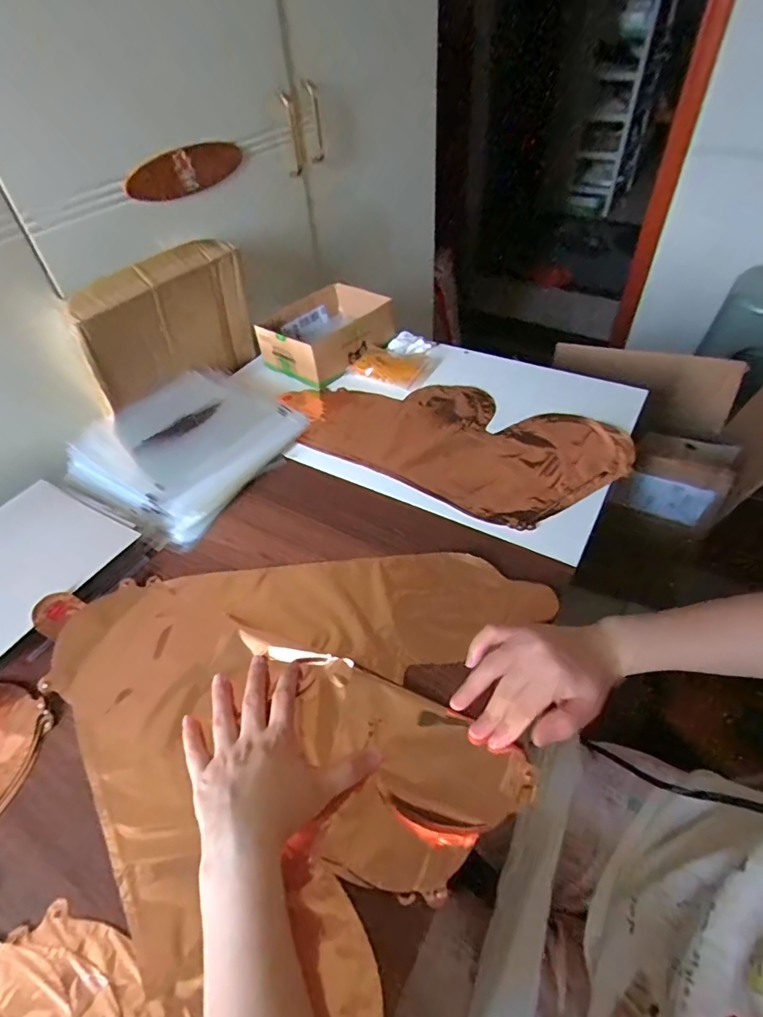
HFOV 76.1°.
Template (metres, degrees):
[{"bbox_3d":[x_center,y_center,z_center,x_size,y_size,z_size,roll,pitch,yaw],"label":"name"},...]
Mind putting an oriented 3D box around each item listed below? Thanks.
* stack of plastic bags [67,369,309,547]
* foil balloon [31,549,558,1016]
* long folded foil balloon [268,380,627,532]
[{"bbox_3d":[-0.248,-0.083,0.626,0.238,0.036,0.251,26,54,26],"label":"stack of plastic bags"},{"bbox_3d":[-0.077,0.137,0.425,0.391,0.016,0.382,29,55,28],"label":"foil balloon"},{"bbox_3d":[0.073,-0.100,0.636,0.435,0.016,0.217,23,52,24],"label":"long folded foil balloon"}]

